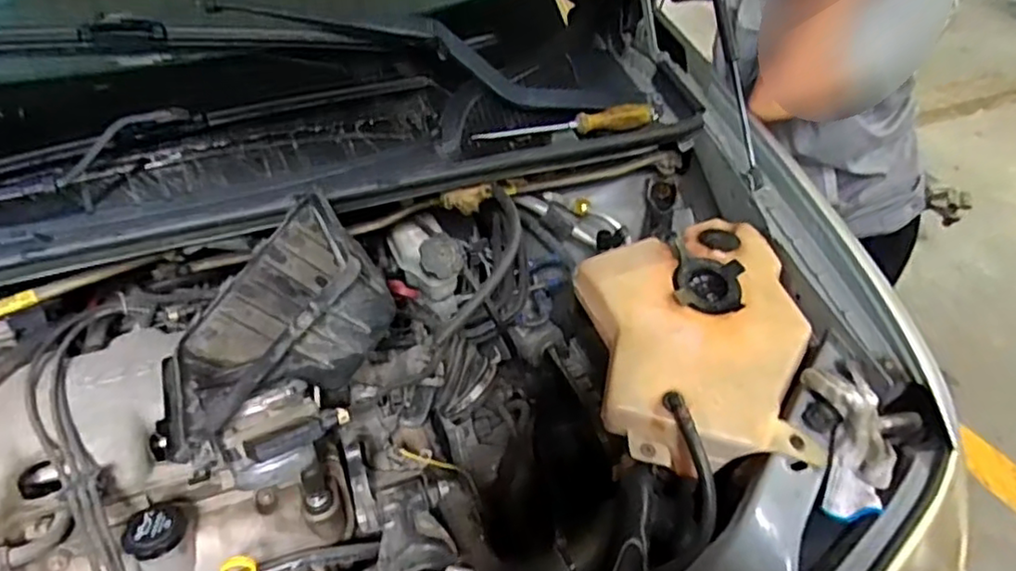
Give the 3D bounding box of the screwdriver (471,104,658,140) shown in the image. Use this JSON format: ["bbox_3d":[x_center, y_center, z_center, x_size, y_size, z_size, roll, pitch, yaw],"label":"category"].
[{"bbox_3d":[0.085,-0.224,0.897,0.266,0.024,0.027,-10,40,-13],"label":"screwdriver"}]

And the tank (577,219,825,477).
[{"bbox_3d":[0.215,0.071,0.764,0.254,0.120,0.310,0,57,-9],"label":"tank"}]

